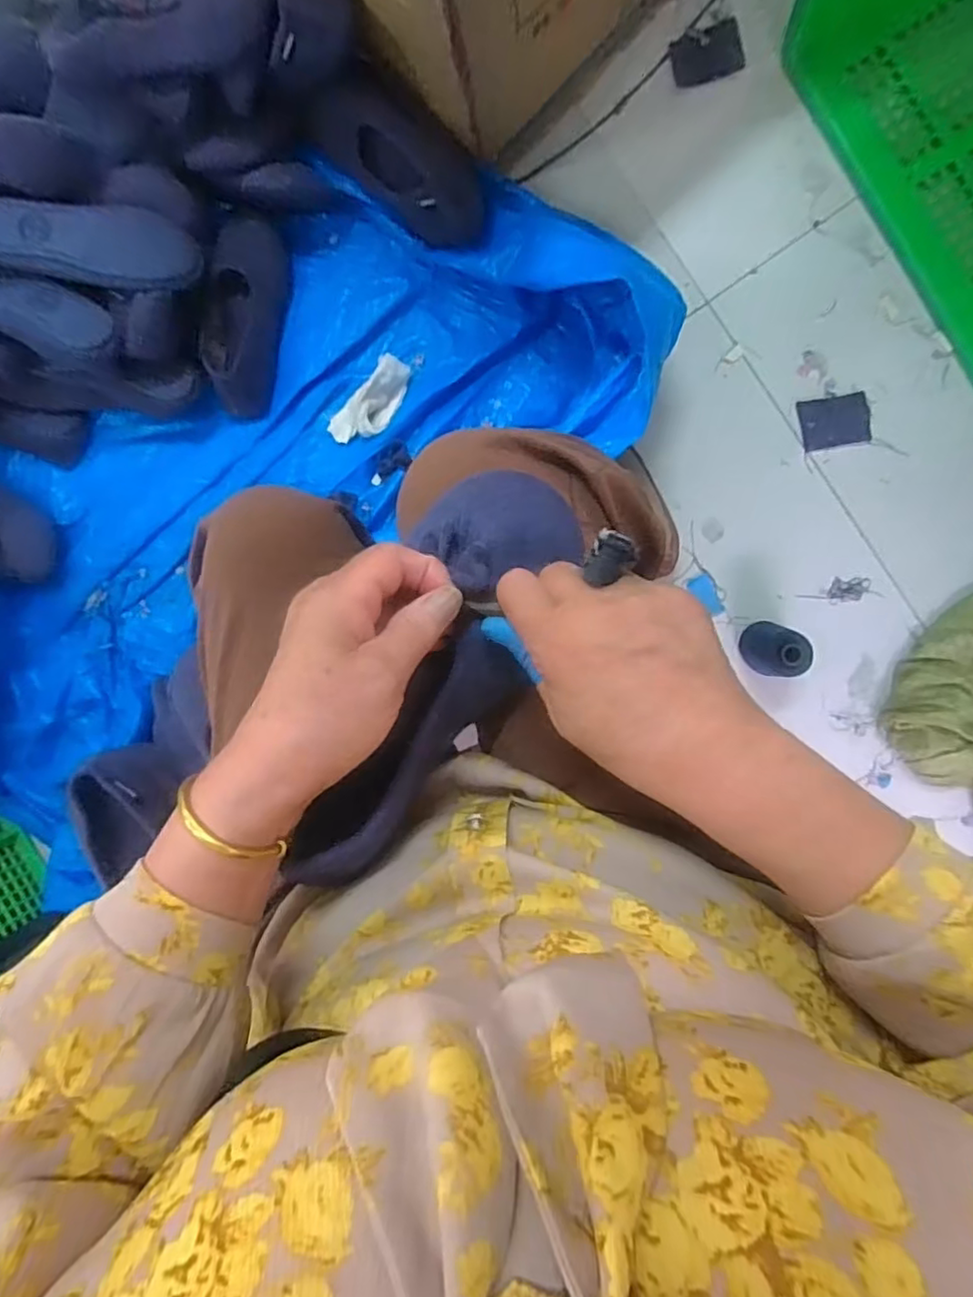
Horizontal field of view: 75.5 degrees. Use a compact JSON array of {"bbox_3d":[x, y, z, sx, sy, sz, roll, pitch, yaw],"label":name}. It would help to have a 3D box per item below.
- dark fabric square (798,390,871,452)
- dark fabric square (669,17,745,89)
[{"bbox_3d":[0.427,-0.278,0.769,0.080,0.006,0.061,-8,89,7],"label":"dark fabric square"},{"bbox_3d":[0.267,-0.719,0.759,0.085,0.009,0.059,-17,91,8],"label":"dark fabric square"}]

